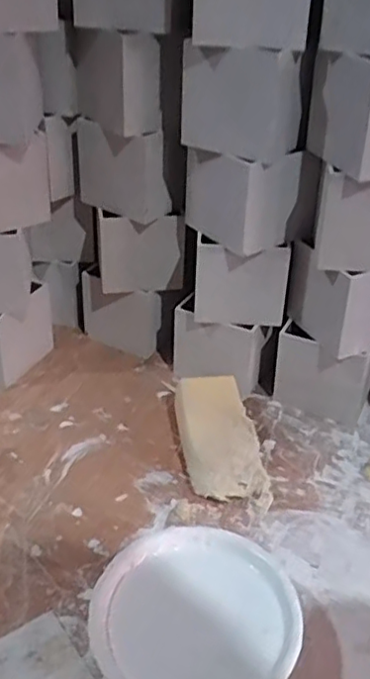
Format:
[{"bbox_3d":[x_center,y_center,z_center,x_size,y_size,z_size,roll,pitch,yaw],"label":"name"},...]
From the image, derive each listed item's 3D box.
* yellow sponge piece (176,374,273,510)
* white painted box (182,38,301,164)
[{"bbox_3d":[0.039,0.111,0.750,0.084,0.046,0.182,-8,50,-14],"label":"yellow sponge piece"},{"bbox_3d":[0.062,-0.263,0.698,0.112,0.105,0.071,25,41,29],"label":"white painted box"}]

